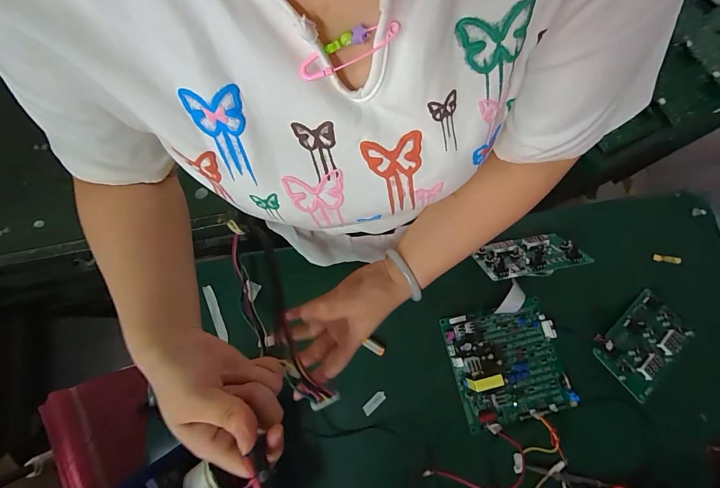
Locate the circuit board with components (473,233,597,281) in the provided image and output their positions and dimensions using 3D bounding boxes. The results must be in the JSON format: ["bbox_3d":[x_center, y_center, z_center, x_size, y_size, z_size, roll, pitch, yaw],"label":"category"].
[{"bbox_3d":[0.279,0.018,0.543,0.157,0.022,0.086,-10,37,-1],"label":"circuit board with components"}]

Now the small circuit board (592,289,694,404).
[{"bbox_3d":[0.459,0.155,0.525,0.162,0.029,0.098,-41,81,-10],"label":"small circuit board"}]

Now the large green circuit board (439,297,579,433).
[{"bbox_3d":[0.242,0.189,0.516,0.179,0.050,0.176,-12,77,-5],"label":"large green circuit board"}]

